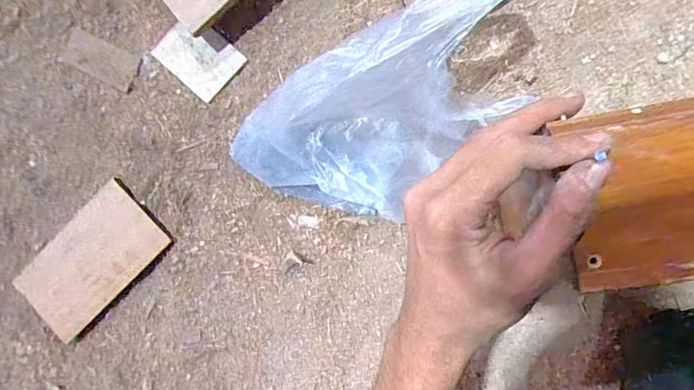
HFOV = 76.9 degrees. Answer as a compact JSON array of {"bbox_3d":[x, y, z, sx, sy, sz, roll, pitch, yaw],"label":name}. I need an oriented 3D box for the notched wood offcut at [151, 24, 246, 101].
[{"bbox_3d":[-0.139,-0.132,0.412,0.074,0.005,0.058,41,97,3],"label":"notched wood offcut"}]

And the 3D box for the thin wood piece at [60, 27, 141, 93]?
[{"bbox_3d":[-0.244,-0.134,0.432,0.087,0.012,0.037,26,96,6],"label":"thin wood piece"}]

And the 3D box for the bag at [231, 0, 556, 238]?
[{"bbox_3d":[0.021,-0.056,0.343,0.235,0.110,0.126,-26,90,8],"label":"bag"}]

